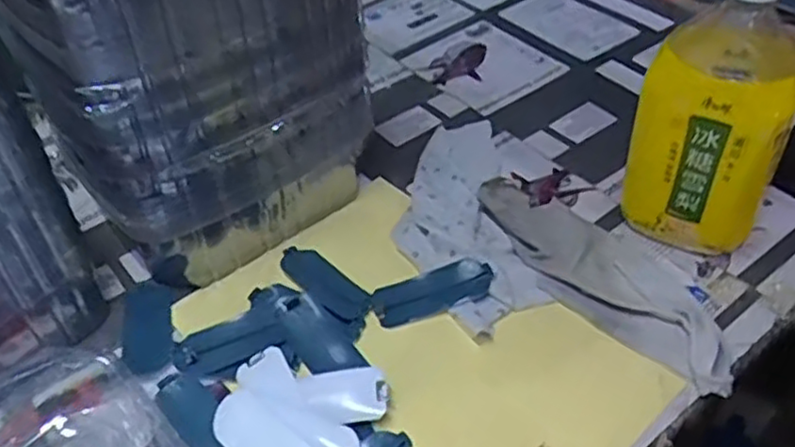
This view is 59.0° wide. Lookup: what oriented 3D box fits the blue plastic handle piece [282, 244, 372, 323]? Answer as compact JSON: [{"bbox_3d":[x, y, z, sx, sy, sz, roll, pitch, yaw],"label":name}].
[{"bbox_3d":[-0.053,0.041,0.504,0.083,0.008,0.035,33,54,31],"label":"blue plastic handle piece"}]

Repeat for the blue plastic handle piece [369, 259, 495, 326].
[{"bbox_3d":[0.025,0.047,0.488,0.083,0.012,0.031,-14,45,-12],"label":"blue plastic handle piece"}]

